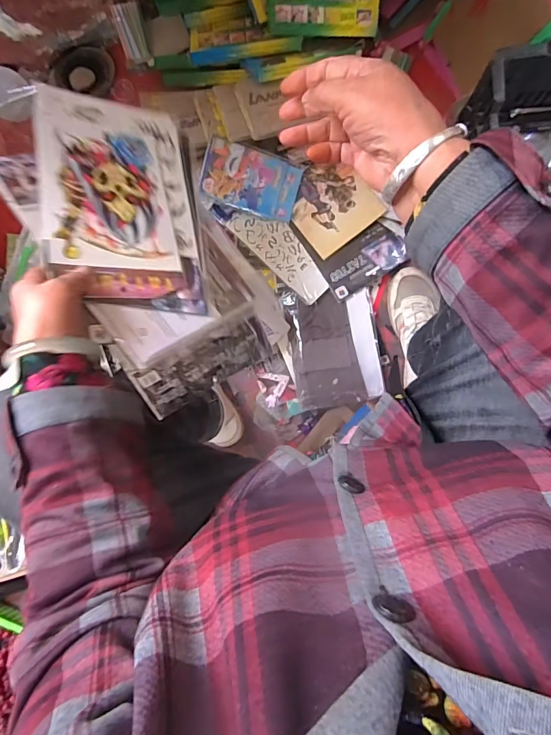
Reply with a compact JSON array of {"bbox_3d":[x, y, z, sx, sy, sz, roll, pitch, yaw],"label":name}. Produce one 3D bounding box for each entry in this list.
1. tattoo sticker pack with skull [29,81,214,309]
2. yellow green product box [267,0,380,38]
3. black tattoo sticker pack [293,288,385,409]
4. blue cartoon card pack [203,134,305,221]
[{"bbox_3d":[-0.172,-0.196,0.478,0.170,0.006,0.282,2,66,-31],"label":"tattoo sticker pack with skull"},{"bbox_3d":[0.076,-0.565,0.659,0.179,0.018,0.071,-8,124,-13],"label":"yellow green product box"},{"bbox_3d":[0.107,-0.030,0.755,0.150,0.022,0.195,-7,92,8],"label":"black tattoo sticker pack"},{"bbox_3d":[-0.041,-0.326,0.738,0.165,0.006,0.097,13,106,-15],"label":"blue cartoon card pack"}]

